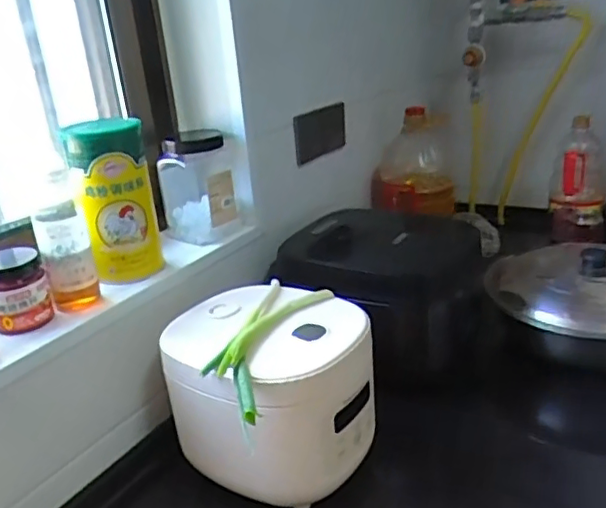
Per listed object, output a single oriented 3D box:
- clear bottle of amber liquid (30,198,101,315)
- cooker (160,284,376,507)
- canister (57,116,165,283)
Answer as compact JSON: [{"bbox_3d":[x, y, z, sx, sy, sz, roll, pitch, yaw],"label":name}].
[{"bbox_3d":[-0.291,0.001,0.745,0.056,0.131,0.057,-13,22,-20],"label":"clear bottle of amber liquid"},{"bbox_3d":[-0.039,0.168,0.758,0.215,0.181,0.222,-22,26,-36],"label":"cooker"},{"bbox_3d":[-0.250,-0.071,0.806,0.095,0.201,0.101,-13,22,-19],"label":"canister"}]

